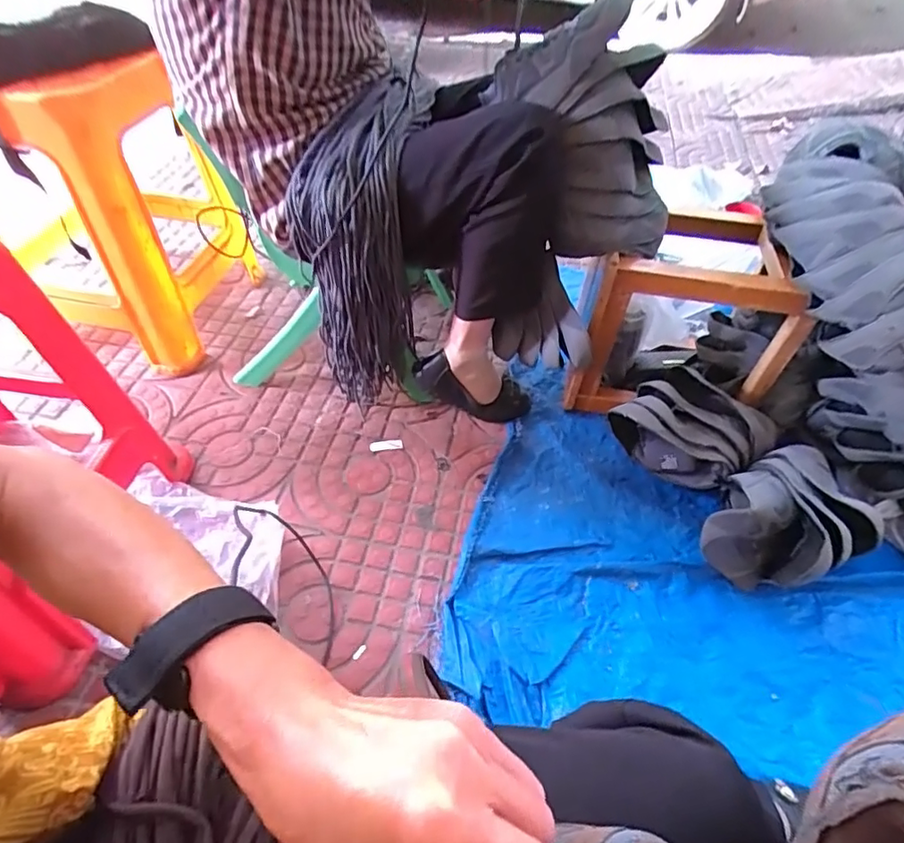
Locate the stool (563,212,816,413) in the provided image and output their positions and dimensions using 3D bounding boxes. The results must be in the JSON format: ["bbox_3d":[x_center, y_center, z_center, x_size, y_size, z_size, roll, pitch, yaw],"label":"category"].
[{"bbox_3d":[0.388,-0.184,0.984,0.327,0.313,0.249,7,51,4],"label":"stool"}]

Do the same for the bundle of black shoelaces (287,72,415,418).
[{"bbox_3d":[-0.153,-0.234,0.887,0.168,0.457,0.143,-15,53,-14],"label":"bundle of black shoelaces"}]

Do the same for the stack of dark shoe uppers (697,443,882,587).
[{"bbox_3d":[0.478,0.146,0.801,0.203,0.136,0.172,-25,56,-20],"label":"stack of dark shoe uppers"}]

